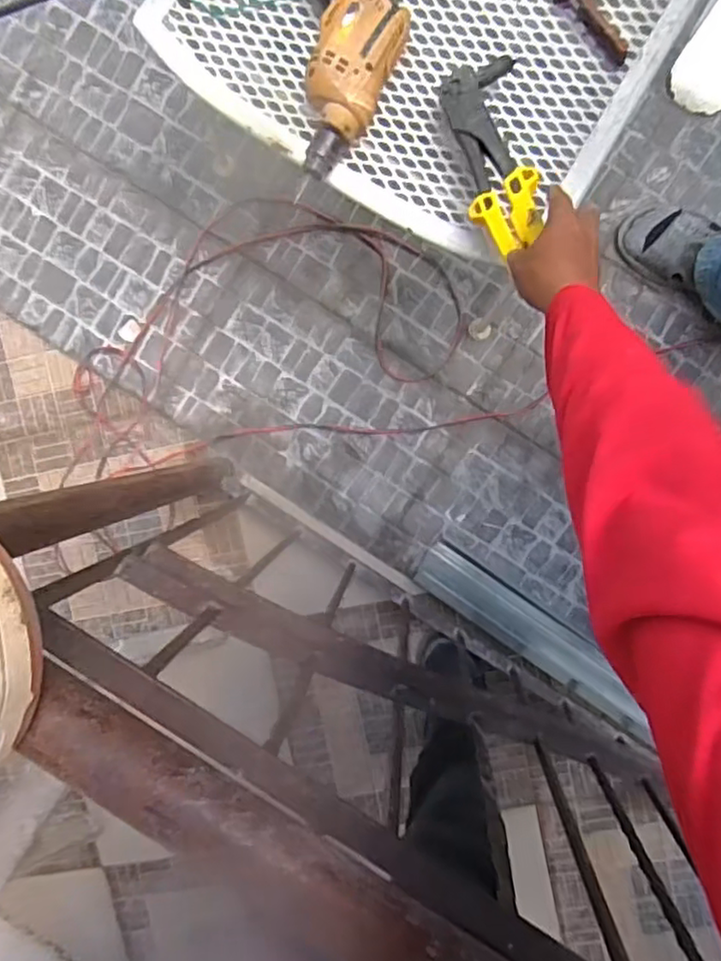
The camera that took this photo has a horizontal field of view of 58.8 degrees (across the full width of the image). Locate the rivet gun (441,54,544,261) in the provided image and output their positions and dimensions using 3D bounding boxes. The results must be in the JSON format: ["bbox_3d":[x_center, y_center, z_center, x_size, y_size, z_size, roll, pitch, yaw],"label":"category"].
[{"bbox_3d":[0.139,-0.337,0.651,0.079,0.032,0.243,-13,71,8],"label":"rivet gun"}]

